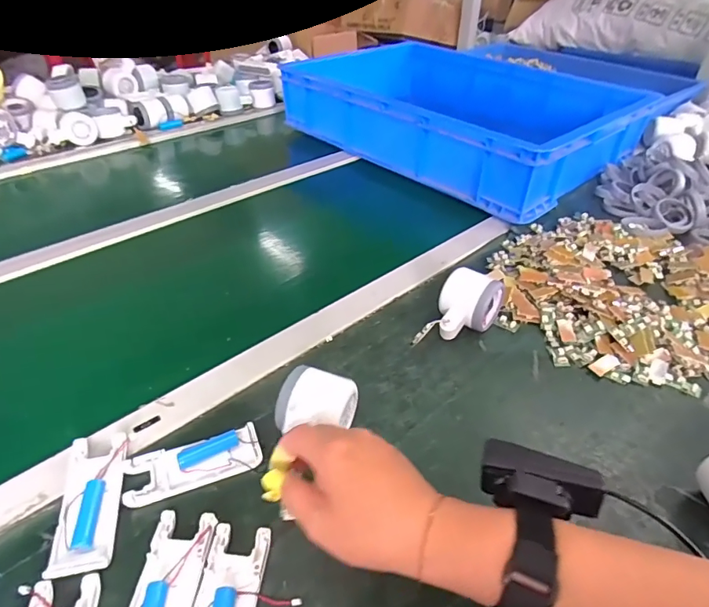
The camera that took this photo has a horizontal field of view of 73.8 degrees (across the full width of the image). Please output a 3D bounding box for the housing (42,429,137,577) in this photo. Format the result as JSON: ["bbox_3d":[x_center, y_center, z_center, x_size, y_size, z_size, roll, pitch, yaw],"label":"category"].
[{"bbox_3d":[-0.199,0.147,0.356,0.040,0.015,0.109,-7,40,-10],"label":"housing"}]

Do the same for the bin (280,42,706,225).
[{"bbox_3d":[0.194,-0.369,0.904,0.399,0.123,0.568,-31,49,-34],"label":"bin"}]

